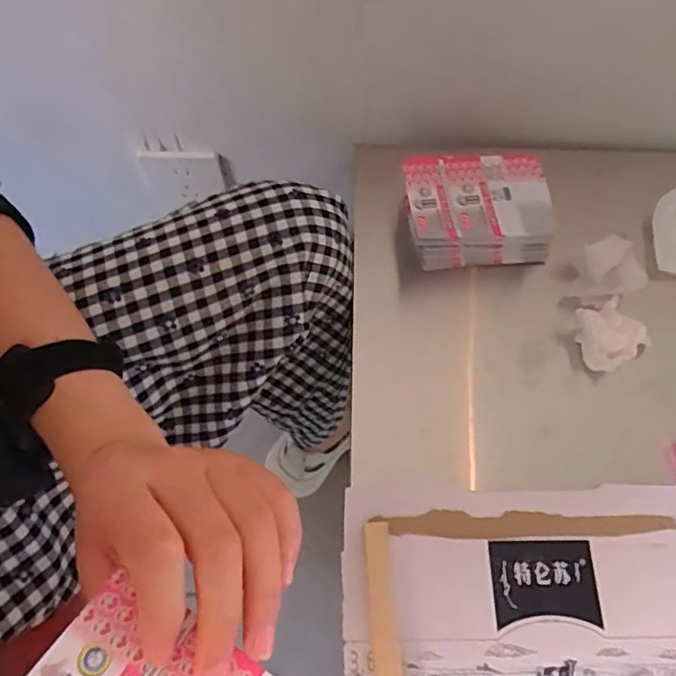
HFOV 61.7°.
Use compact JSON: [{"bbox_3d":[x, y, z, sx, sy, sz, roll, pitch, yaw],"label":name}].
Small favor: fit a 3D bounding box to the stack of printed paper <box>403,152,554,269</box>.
[{"bbox_3d":[0.116,-0.107,0.478,0.119,0.052,0.081,-4,66,-2],"label":"stack of printed paper"}]

